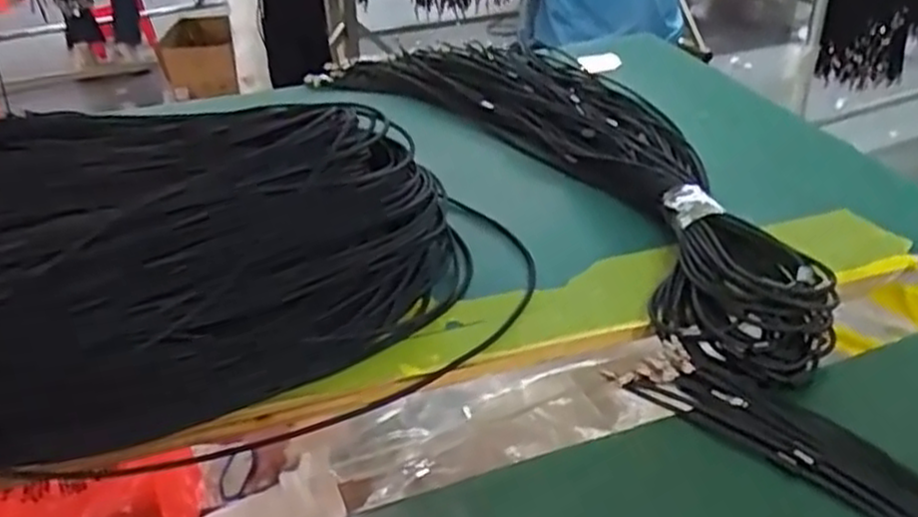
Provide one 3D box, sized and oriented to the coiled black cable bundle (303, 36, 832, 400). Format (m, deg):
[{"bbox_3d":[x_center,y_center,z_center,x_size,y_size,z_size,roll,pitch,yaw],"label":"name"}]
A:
[{"bbox_3d":[0.112,-0.120,0.828,0.277,0.059,0.730,-20,37,-26],"label":"coiled black cable bundle"}]

